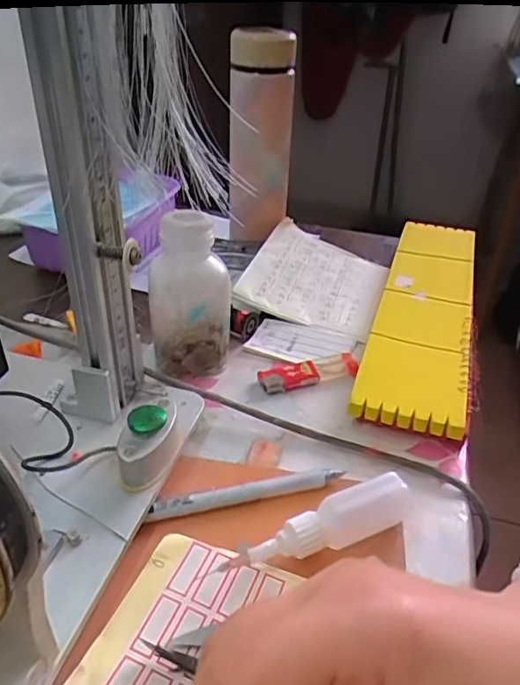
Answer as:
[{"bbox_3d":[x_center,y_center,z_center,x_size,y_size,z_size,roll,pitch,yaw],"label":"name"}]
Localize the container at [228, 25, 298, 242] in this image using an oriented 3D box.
[{"bbox_3d":[0.000,-0.195,0.548,0.065,0.199,0.067,4,36,-3],"label":"container"}]

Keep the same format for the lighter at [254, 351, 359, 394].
[{"bbox_3d":[0.039,0.023,0.456,0.081,0.012,0.025,-7,38,-18],"label":"lighter"}]

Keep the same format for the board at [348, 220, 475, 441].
[{"bbox_3d":[0.150,-0.034,0.506,0.080,0.016,0.313,14,40,13],"label":"board"}]

